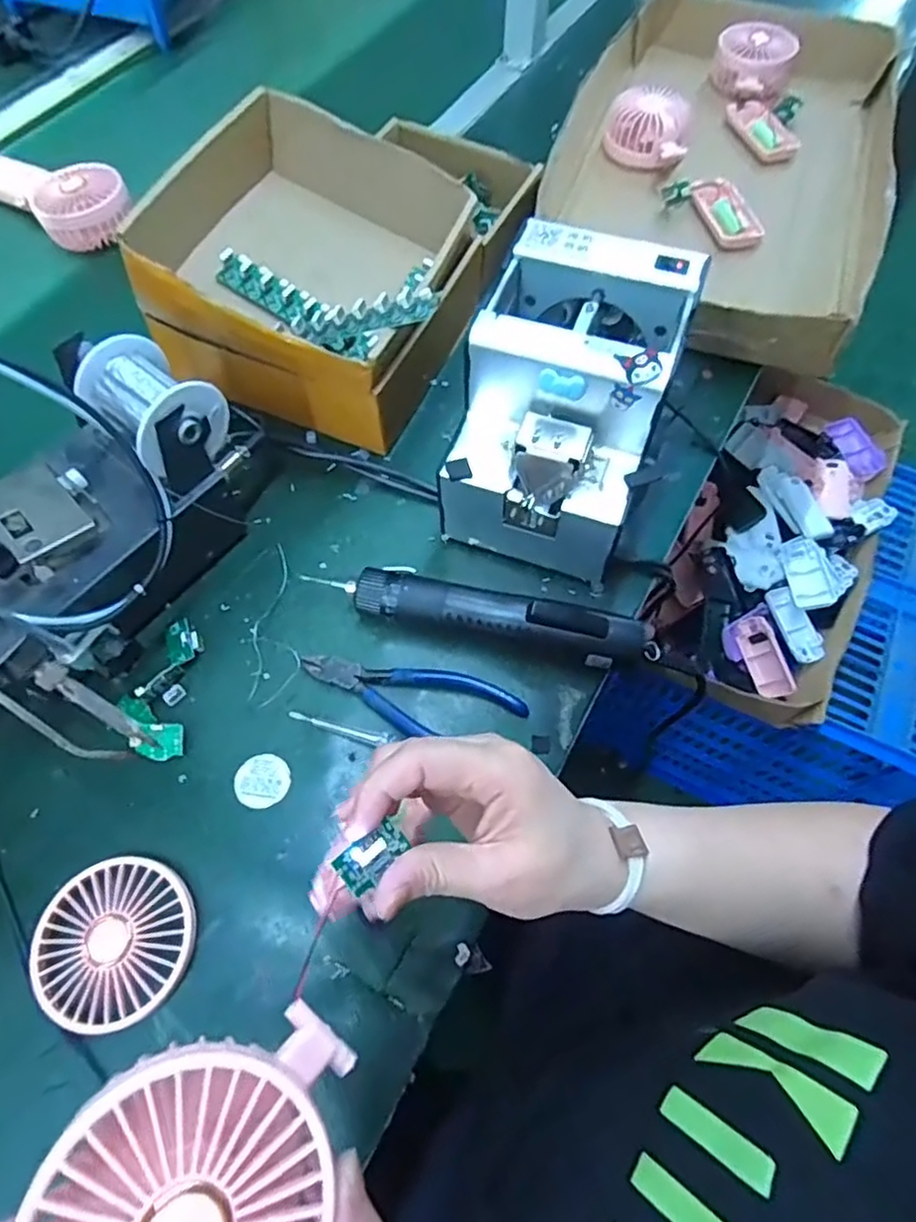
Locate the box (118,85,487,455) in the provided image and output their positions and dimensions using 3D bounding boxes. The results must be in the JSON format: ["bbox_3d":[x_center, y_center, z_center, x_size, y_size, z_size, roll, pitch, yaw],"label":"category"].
[{"bbox_3d":[-0.109,-0.267,0.535,0.215,0.116,0.212,17,65,8],"label":"box"}]

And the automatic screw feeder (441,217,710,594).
[{"bbox_3d":[0.073,-0.138,0.455,0.121,0.150,0.172,16,65,8],"label":"automatic screw feeder"}]

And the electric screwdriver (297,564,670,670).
[{"bbox_3d":[0.018,0.002,0.451,0.237,0.040,0.042,14,64,7],"label":"electric screwdriver"}]

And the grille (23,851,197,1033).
[{"bbox_3d":[-0.198,0.190,0.374,0.086,0.013,0.085,0,63,0],"label":"grille"}]

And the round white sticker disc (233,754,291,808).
[{"bbox_3d":[-0.127,0.110,0.421,0.035,0.004,0.034,3,59,-5],"label":"round white sticker disc"}]

